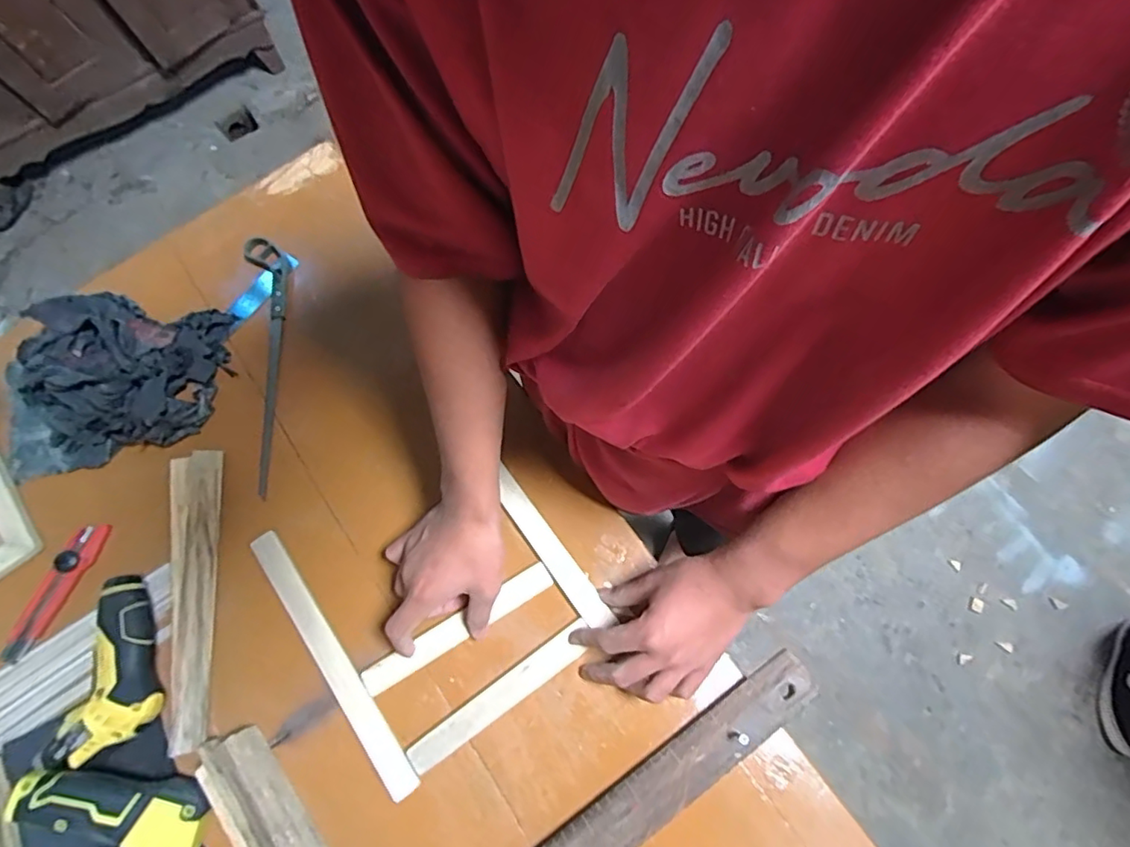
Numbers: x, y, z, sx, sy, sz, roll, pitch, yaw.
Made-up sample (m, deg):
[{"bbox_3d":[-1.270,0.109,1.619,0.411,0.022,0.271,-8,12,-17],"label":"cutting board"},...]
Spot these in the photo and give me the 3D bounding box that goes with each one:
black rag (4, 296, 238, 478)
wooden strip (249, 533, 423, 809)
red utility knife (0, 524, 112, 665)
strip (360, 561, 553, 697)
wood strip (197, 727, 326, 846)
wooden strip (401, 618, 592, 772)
[{"bbox_3d":[-0.520,-0.059,0.644,0.250,0.057,0.188,-14,72,-4],"label":"black rag"},{"bbox_3d":[-0.234,0.232,0.565,0.030,0.008,0.289,-35,74,-11],"label":"wooden strip"},{"bbox_3d":[-0.531,0.174,0.589,0.028,0.012,0.146,23,73,8],"label":"red utility knife"},{"bbox_3d":[-0.106,0.204,0.568,0.204,0.008,0.028,-31,74,-7],"label":"strip"},{"bbox_3d":[-0.249,0.366,0.501,0.047,0.015,0.210,-32,72,-29],"label":"wood strip"},{"bbox_3d":[-0.062,0.264,0.548,0.196,0.007,0.028,-34,74,-10],"label":"wooden strip"}]

